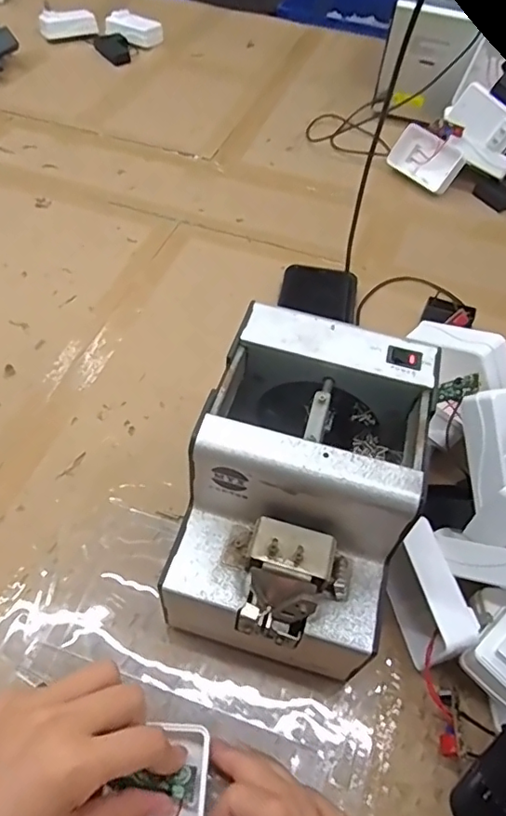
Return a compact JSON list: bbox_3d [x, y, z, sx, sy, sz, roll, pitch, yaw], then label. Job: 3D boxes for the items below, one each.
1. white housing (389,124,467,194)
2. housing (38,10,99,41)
[{"bbox_3d":[0.230,-0.328,0.713,0.092,0.058,0.020,47,22,23],"label":"white housing"},{"bbox_3d":[-0.312,-0.649,0.915,0.094,0.037,0.032,-20,58,-20],"label":"housing"}]

